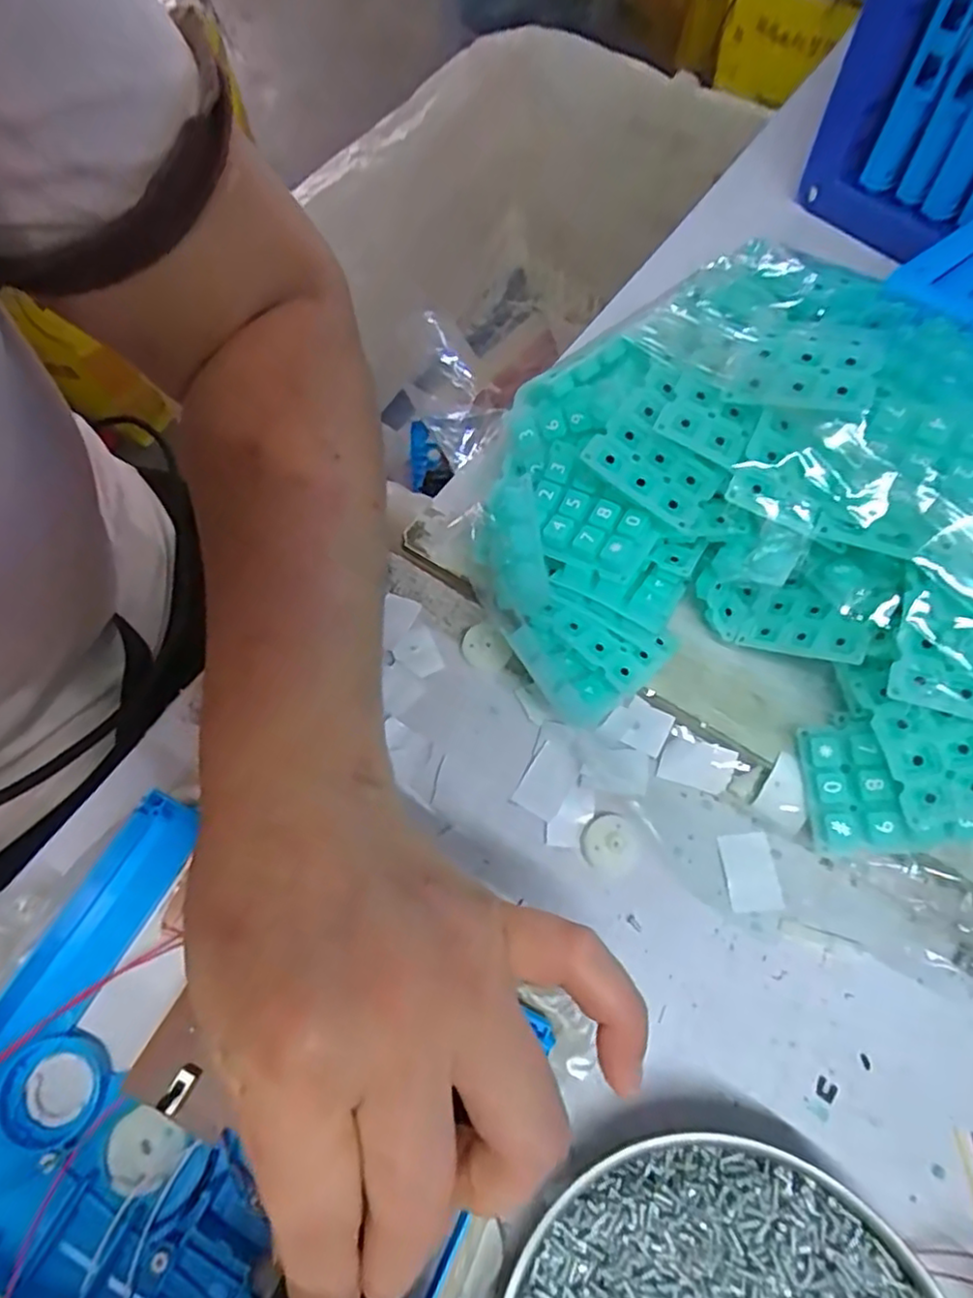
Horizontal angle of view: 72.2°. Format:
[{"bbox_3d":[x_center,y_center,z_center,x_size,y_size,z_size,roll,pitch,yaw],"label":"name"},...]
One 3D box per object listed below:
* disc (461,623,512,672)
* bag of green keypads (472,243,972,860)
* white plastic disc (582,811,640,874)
[{"bbox_3d":[-0.001,0.000,0.314,0.023,0.004,0.019,45,95,7],"label":"disc"},{"bbox_3d":[0.130,-0.044,0.277,0.267,0.106,0.196,24,69,14],"label":"bag of green keypads"},{"bbox_3d":[0.051,0.079,0.272,0.022,0.004,0.024,-1,65,3],"label":"white plastic disc"}]

